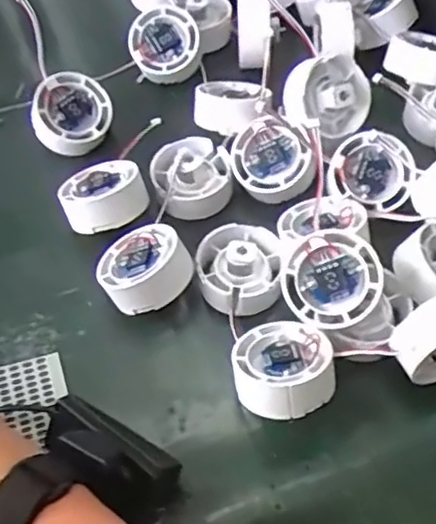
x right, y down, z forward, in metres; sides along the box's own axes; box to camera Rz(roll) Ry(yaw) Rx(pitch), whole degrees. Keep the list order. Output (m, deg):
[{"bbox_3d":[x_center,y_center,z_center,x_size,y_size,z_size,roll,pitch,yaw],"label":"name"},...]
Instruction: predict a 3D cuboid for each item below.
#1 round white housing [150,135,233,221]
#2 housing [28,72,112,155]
[{"bbox_3d":[-0.018,-0.061,0.446,0.052,0.031,0.053,-2,58,3],"label":"round white housing"},{"bbox_3d":[-0.107,-0.108,0.473,0.055,0.025,0.056,2,81,-16],"label":"housing"}]

